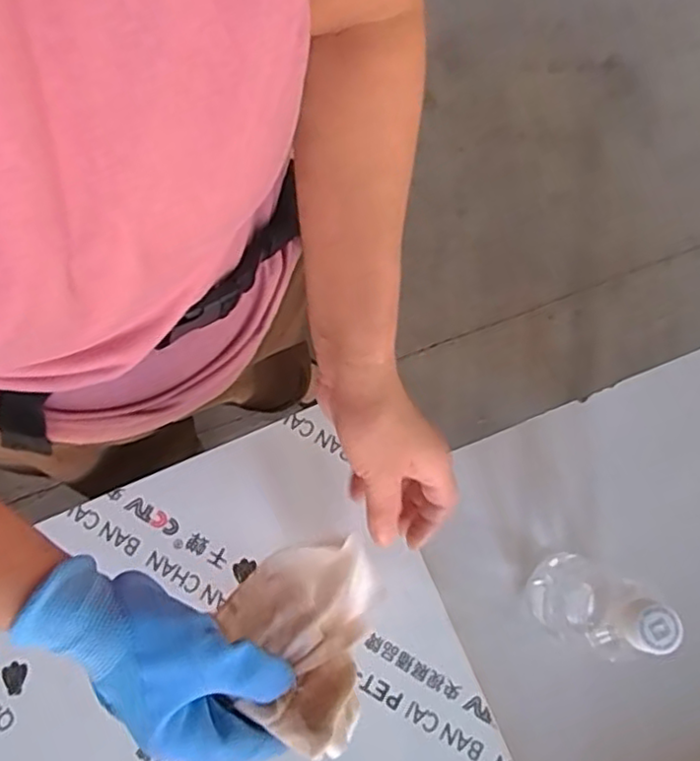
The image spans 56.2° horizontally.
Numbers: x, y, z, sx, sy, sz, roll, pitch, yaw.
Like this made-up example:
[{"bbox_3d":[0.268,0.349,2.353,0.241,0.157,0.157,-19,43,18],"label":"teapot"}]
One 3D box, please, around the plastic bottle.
[{"bbox_3d":[0.189,0.161,0.480,0.073,0.173,0.060,5,76,0],"label":"plastic bottle"}]

